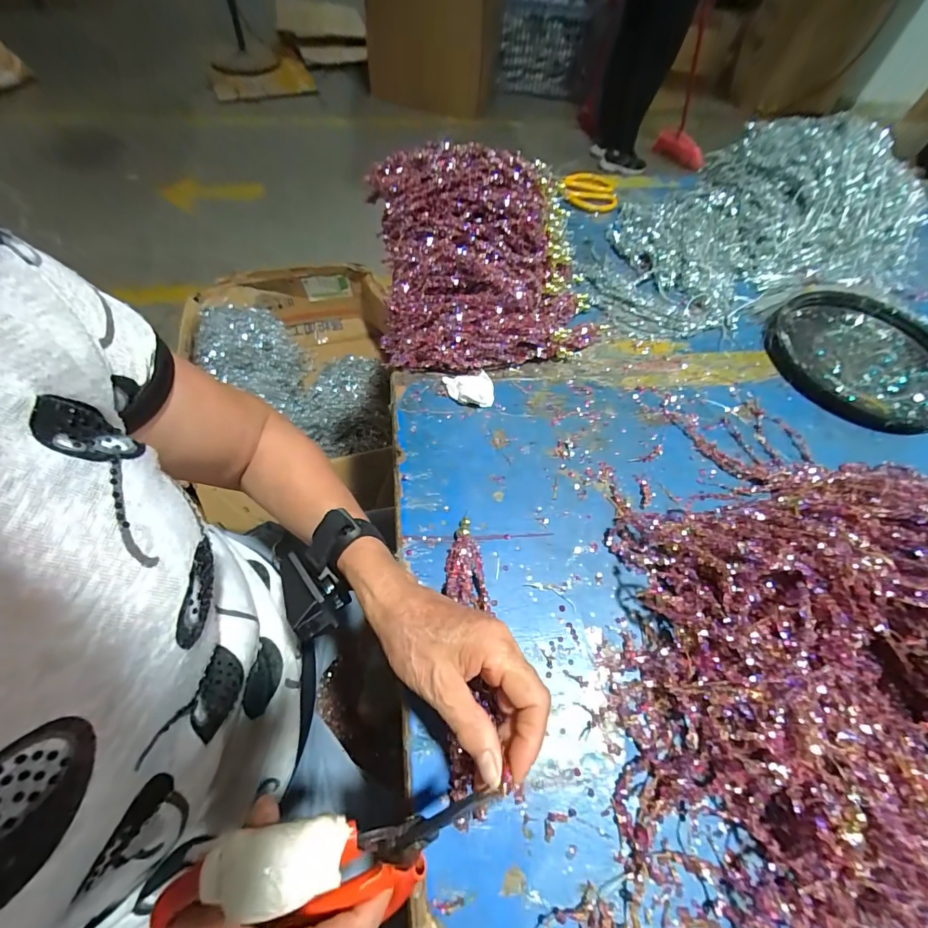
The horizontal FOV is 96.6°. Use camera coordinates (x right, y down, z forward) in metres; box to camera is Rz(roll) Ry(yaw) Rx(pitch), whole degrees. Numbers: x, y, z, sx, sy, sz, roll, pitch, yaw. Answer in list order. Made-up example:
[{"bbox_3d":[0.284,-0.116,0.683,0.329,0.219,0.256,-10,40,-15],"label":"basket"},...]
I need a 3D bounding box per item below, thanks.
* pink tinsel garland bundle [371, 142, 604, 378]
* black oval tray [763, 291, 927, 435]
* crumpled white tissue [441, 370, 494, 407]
[{"bbox_3d":[0.030,-0.219,0.453,0.255,0.149,0.185,0,59,-4],"label":"pink tinsel garland bundle"},{"bbox_3d":[0.507,-0.144,0.518,0.210,0.021,0.248,40,65,18],"label":"black oval tray"},{"bbox_3d":[0.006,-0.080,0.445,0.049,0.017,0.040,-8,60,-9],"label":"crumpled white tissue"}]

